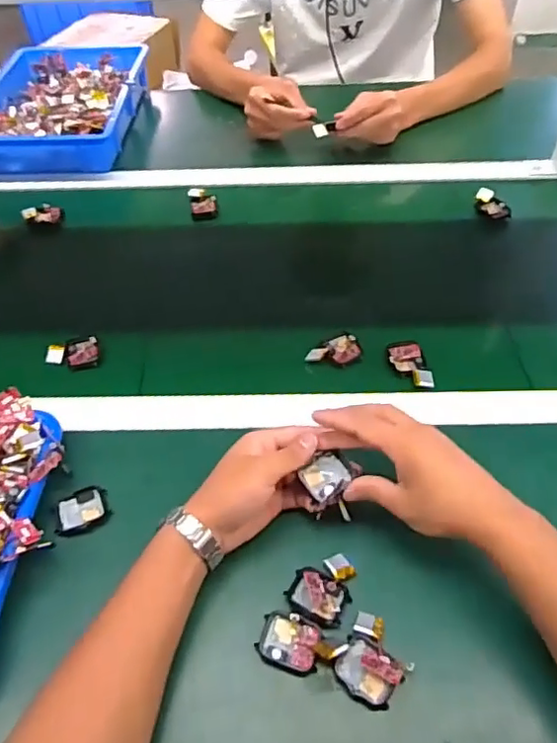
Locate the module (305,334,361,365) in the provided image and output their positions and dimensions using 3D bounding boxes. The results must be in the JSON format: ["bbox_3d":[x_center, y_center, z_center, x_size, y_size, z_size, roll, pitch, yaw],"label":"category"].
[{"bbox_3d":[0.062,-0.019,0.638,0.060,0.013,0.035,-23,53,-16],"label":"module"}]

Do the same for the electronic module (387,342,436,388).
[{"bbox_3d":[0.142,-0.006,0.619,0.037,0.014,0.058,-13,51,-9],"label":"electronic module"}]

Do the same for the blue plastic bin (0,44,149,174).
[{"bbox_3d":[-0.369,-0.458,0.993,0.250,0.063,0.386,2,50,3],"label":"blue plastic bin"}]

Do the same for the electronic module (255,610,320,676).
[{"bbox_3d":[0.009,0.208,0.445,0.046,0.006,0.039,16,52,14],"label":"electronic module"}]

